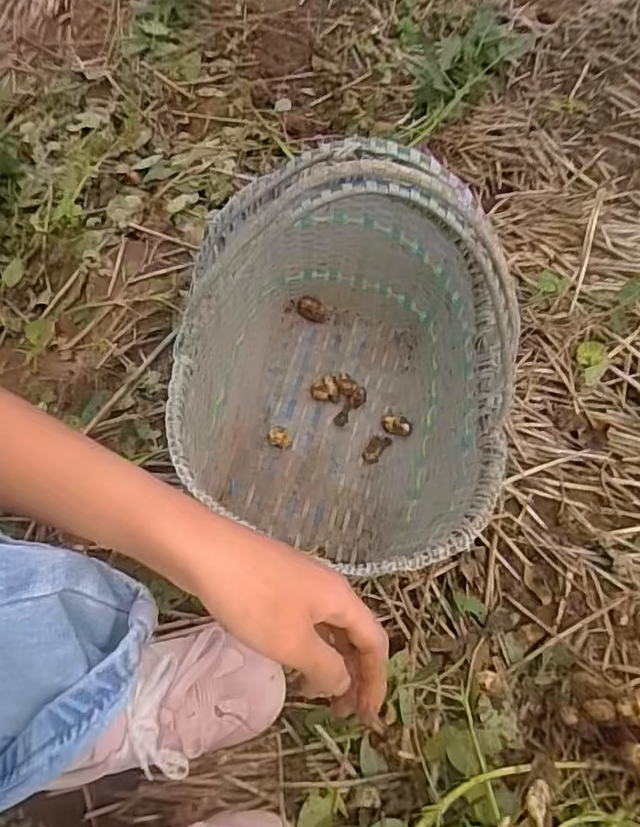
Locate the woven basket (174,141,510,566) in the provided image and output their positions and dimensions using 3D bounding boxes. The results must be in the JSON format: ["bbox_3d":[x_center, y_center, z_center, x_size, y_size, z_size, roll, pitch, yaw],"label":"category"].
[{"bbox_3d":[0.021,-0.045,0.456,0.256,0.300,0.317,11,65,10],"label":"woven basket"}]

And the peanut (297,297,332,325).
[{"bbox_3d":[-0.007,-0.113,0.624,0.037,0.019,0.021,18,66,13],"label":"peanut"}]

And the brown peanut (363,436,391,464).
[{"bbox_3d":[0.057,0.033,0.563,0.016,0.016,0.032,35,71,19],"label":"brown peanut"}]

